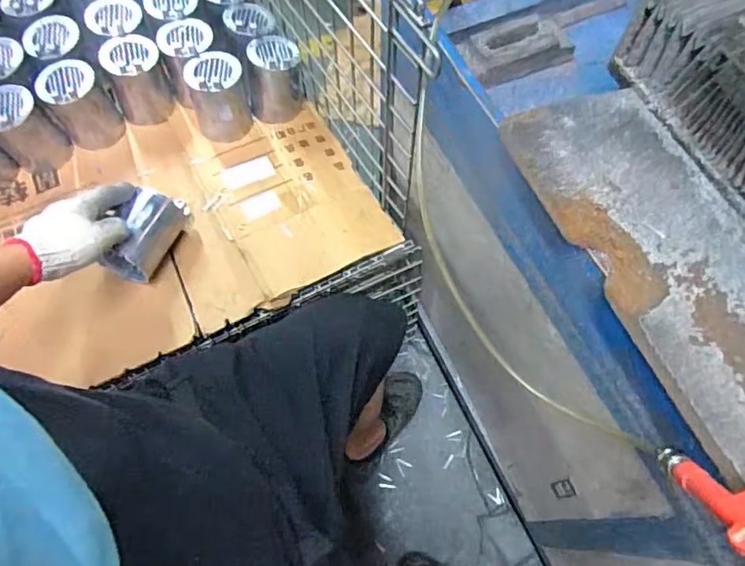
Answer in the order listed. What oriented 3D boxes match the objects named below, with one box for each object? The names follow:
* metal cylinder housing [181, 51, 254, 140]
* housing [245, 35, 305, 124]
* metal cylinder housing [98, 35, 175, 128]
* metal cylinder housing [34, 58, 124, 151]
[{"bbox_3d":[-0.256,-0.311,0.879,0.096,0.115,0.094,-15,66,-6],"label":"metal cylinder housing"},{"bbox_3d":[-0.170,-0.351,0.912,0.093,0.116,0.087,-6,66,-2],"label":"housing"},{"bbox_3d":[-0.390,-0.336,0.885,0.096,0.111,0.090,-25,67,-10],"label":"metal cylinder housing"},{"bbox_3d":[-0.472,-0.288,0.855,0.089,0.123,0.074,-34,69,-13],"label":"metal cylinder housing"}]

